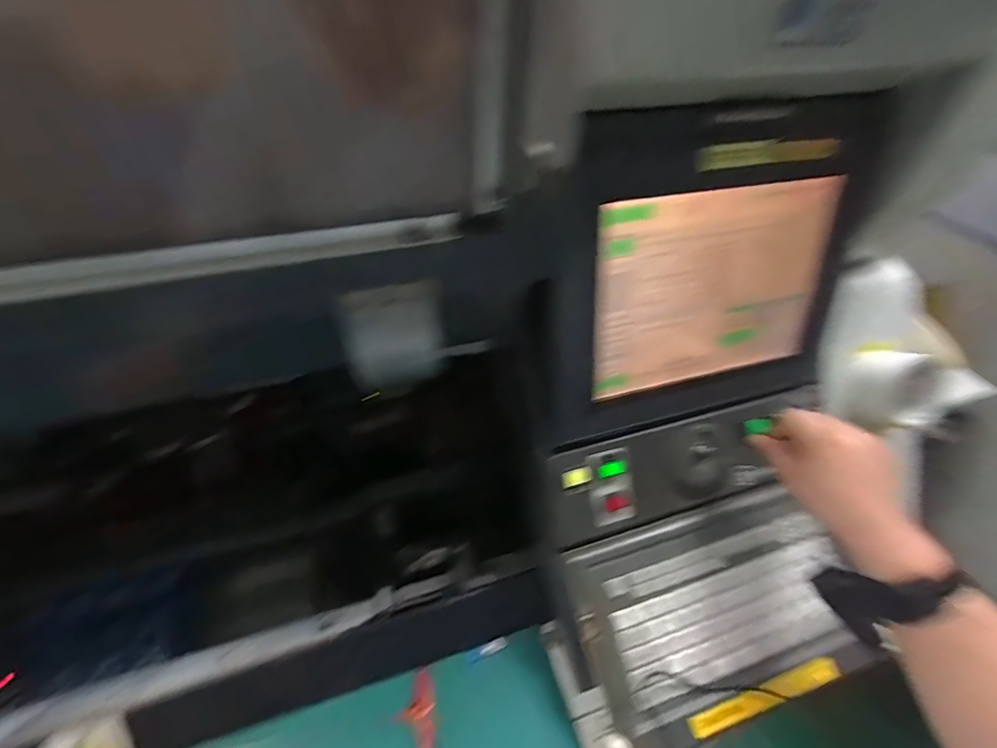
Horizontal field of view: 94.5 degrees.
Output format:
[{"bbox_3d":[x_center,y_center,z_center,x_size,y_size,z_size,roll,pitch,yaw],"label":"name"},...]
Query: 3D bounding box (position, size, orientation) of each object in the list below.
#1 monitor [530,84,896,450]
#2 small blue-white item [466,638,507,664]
[{"bbox_3d":[0.204,-0.101,0.483,0.334,0.284,0.080,-12,28,-13],"label":"monitor"},{"bbox_3d":[-0.014,0.323,0.540,0.049,0.007,0.012,-15,48,-17],"label":"small blue-white item"}]

